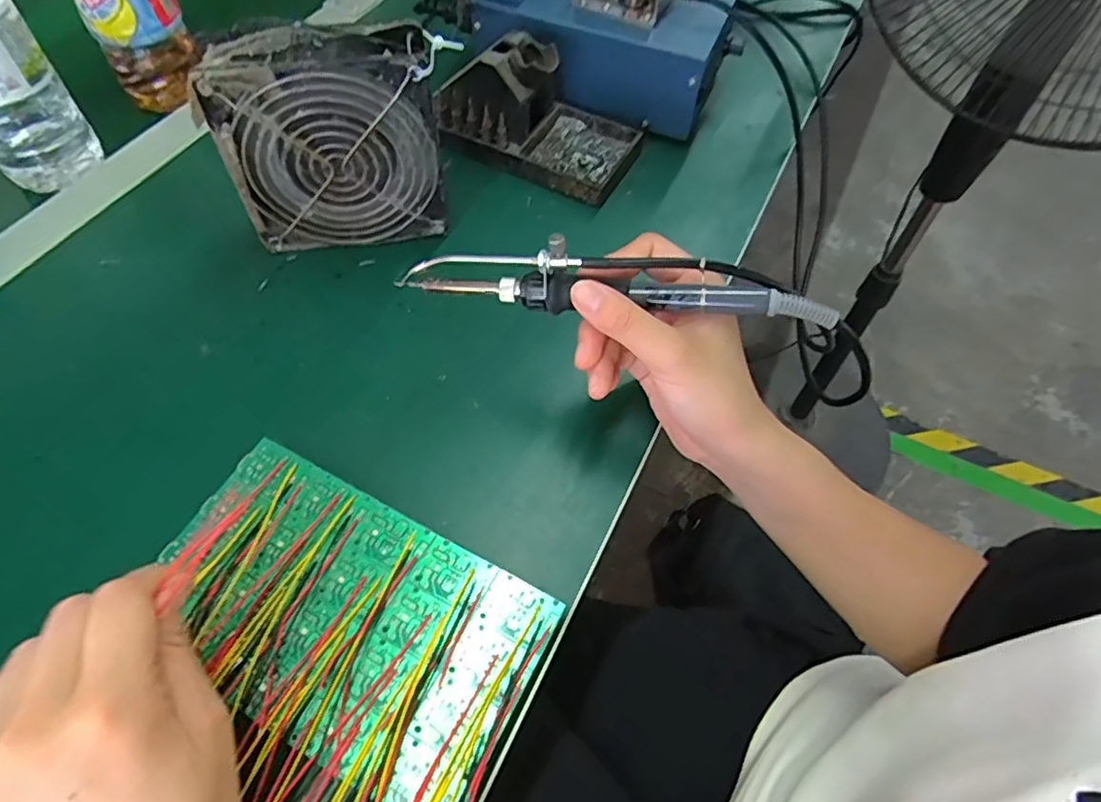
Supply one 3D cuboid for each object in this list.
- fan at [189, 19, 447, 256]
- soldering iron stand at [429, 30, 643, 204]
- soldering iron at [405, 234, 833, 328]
[{"bbox_3d":[-0.125,-0.150,0.371,0.116,0.120,0.039,-8,58,-7],"label":"fan"},{"bbox_3d":[-0.006,-0.209,0.443,0.133,0.071,0.076,23,60,12],"label":"soldering iron stand"},{"bbox_3d":[0.027,-0.059,0.299,0.207,0.034,0.022,7,57,9],"label":"soldering iron"}]

